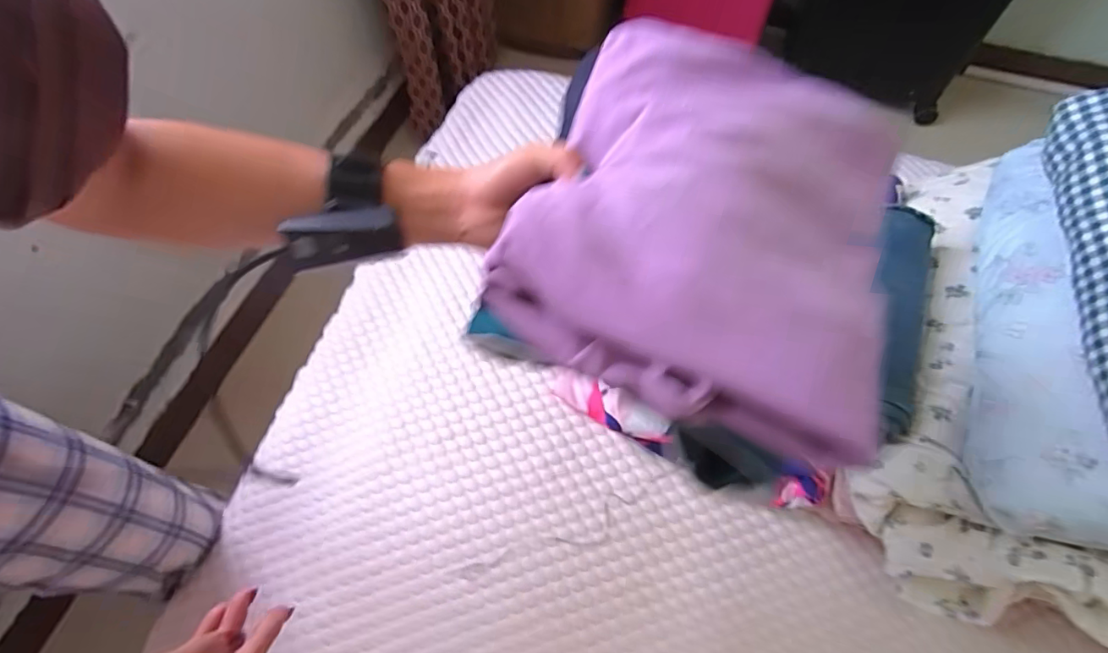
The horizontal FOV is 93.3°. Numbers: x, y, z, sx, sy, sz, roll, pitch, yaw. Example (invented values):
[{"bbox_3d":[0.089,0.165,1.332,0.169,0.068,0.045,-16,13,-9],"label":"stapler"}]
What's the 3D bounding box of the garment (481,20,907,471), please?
[{"bbox_3d":[0.086,-0.069,0.287,0.188,0.038,0.234,20,67,10],"label":"garment"}]

